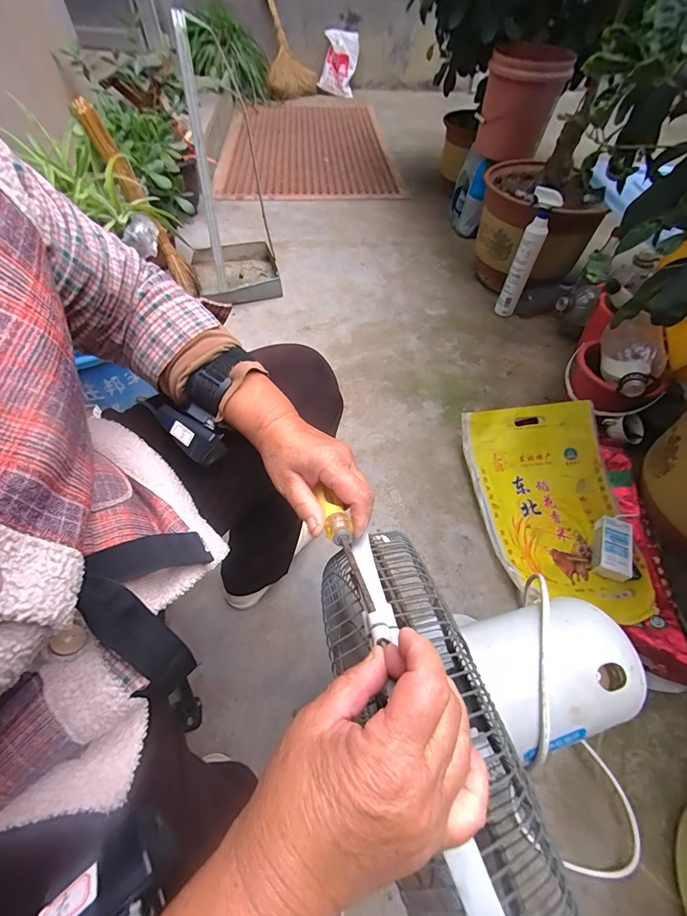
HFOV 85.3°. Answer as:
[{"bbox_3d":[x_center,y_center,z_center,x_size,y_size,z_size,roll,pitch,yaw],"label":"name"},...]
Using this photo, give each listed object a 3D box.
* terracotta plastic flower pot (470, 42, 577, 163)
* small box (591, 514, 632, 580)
[{"bbox_3d":[0.612,-1.249,1.325,0.244,0.285,0.263,10,55,7],"label":"terracotta plastic flower pot"},{"bbox_3d":[0.531,0.175,0.732,0.057,0.030,0.125,20,56,12],"label":"small box"}]

